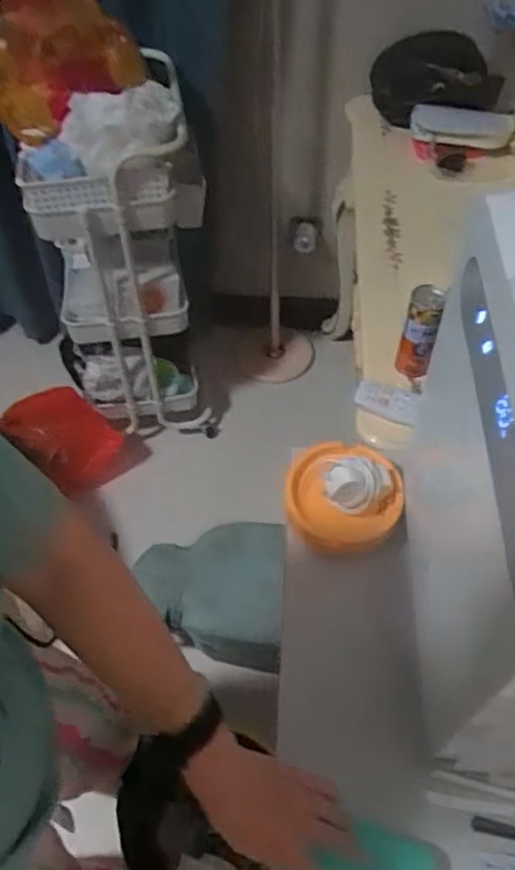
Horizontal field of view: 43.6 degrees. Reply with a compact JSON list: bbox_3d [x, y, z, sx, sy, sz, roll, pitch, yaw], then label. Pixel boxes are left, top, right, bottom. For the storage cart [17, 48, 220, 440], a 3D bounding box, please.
[{"bbox_3d":[-0.284,-0.348,1.403,0.321,0.844,0.261,-8,55,-5],"label":"storage cart"}]

